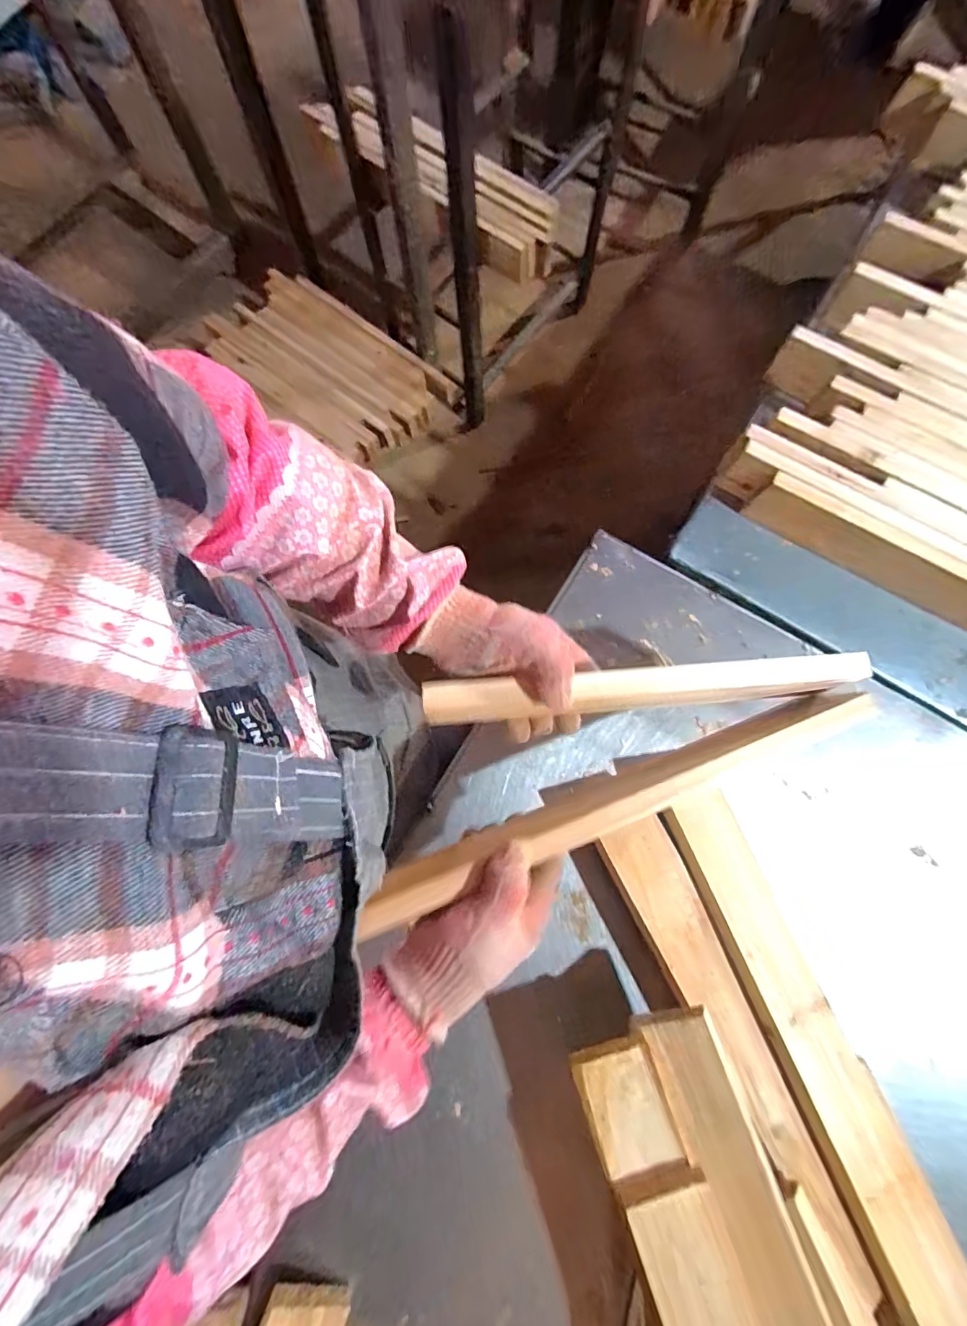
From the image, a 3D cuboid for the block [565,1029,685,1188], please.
[{"bbox_3d":[0.116,0.365,0.417,0.065,0.020,0.087,-18,78,-2],"label":"block"}]

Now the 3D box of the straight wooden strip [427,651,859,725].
[{"bbox_3d":[0.120,0.020,0.393,0.325,0.050,0.025,-5,78,-2],"label":"straight wooden strip"}]

